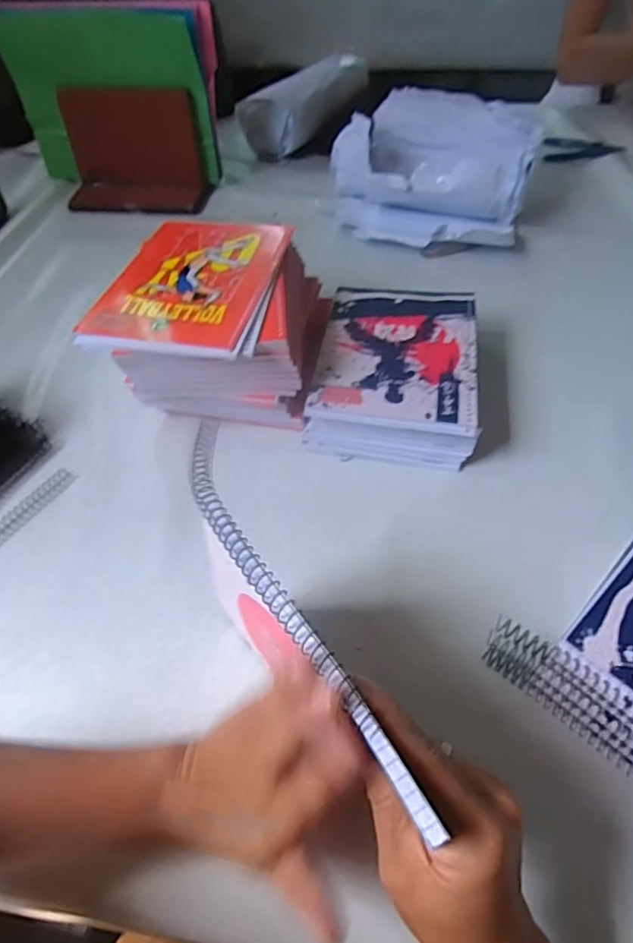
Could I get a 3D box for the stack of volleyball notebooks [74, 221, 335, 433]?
[{"bbox_3d":[-0.092,-0.146,0.560,0.191,0.108,0.213,6,53,9],"label":"stack of volleyball notebooks"}]

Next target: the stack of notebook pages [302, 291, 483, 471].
[{"bbox_3d":[0.080,-0.105,0.556,0.147,0.051,0.201,5,52,8],"label":"stack of notebook pages"}]

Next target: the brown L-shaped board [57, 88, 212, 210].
[{"bbox_3d":[-0.267,-0.463,0.812,0.198,0.134,0.073,-4,52,1],"label":"brown L-shaped board"}]

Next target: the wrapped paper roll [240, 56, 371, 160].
[{"bbox_3d":[-0.008,-0.630,0.935,0.250,0.086,0.106,-44,62,-13],"label":"wrapped paper roll"}]

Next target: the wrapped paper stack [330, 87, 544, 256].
[{"bbox_3d":[0.153,-0.416,0.768,0.274,0.091,0.240,19,55,18],"label":"wrapped paper stack"}]

